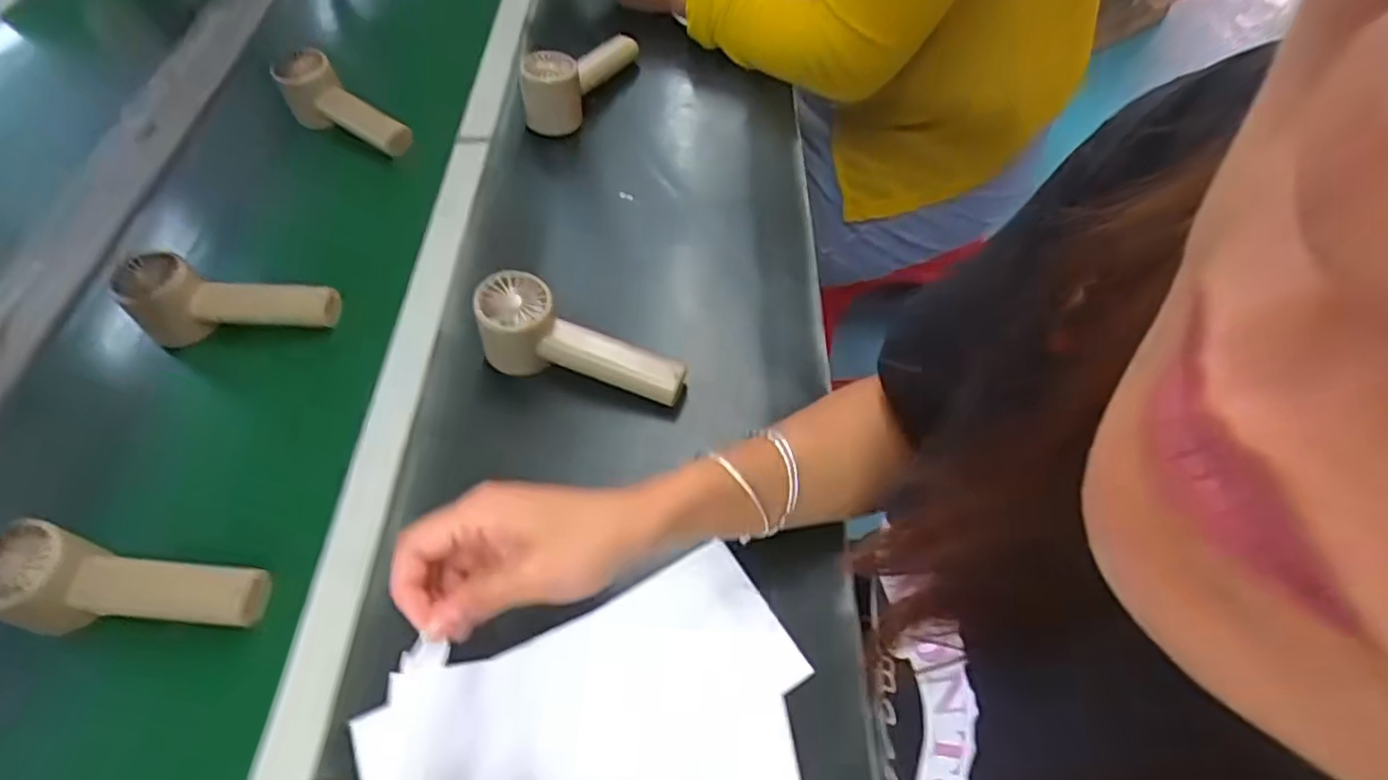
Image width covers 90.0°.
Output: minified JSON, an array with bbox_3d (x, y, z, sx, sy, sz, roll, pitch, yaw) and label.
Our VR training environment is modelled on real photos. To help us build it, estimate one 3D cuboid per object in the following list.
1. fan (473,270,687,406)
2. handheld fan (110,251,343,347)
[{"bbox_3d":[-0.085,-0.032,0.525,0.161,0.059,0.053,21,58,-2],"label":"fan"},{"bbox_3d":[-0.376,-0.070,0.559,0.167,0.050,0.058,4,56,8],"label":"handheld fan"}]

